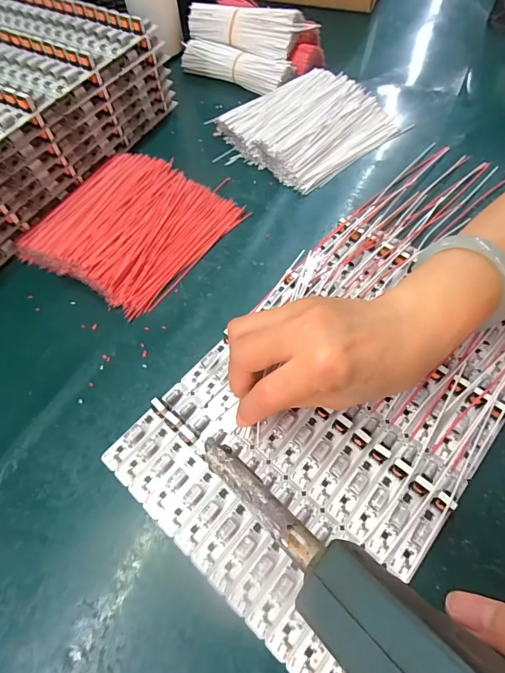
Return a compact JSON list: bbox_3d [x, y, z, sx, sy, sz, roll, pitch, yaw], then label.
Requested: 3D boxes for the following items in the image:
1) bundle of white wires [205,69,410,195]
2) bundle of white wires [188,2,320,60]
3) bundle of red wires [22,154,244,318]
[{"bbox_3d":[0.057,-0.231,0.407,0.169,0.031,0.140,-33,64,-14],"label":"bundle of white wires"},{"bbox_3d":[-0.007,-0.376,0.455,0.158,0.035,0.051,28,66,16],"label":"bundle of white wires"},{"bbox_3d":[-0.117,-0.108,0.351,0.159,0.029,0.151,28,67,18],"label":"bundle of red wires"}]

